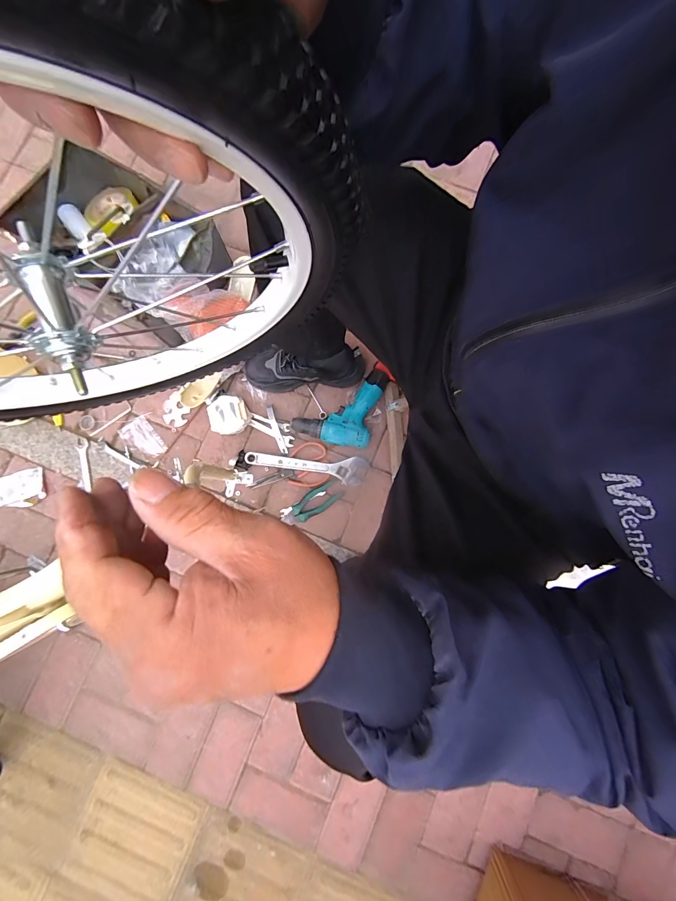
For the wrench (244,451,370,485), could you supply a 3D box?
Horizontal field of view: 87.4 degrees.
[{"bbox_3d":[-0.076,0.037,0.853,0.291,0.026,0.064,6,82,0],"label":"wrench"}]

